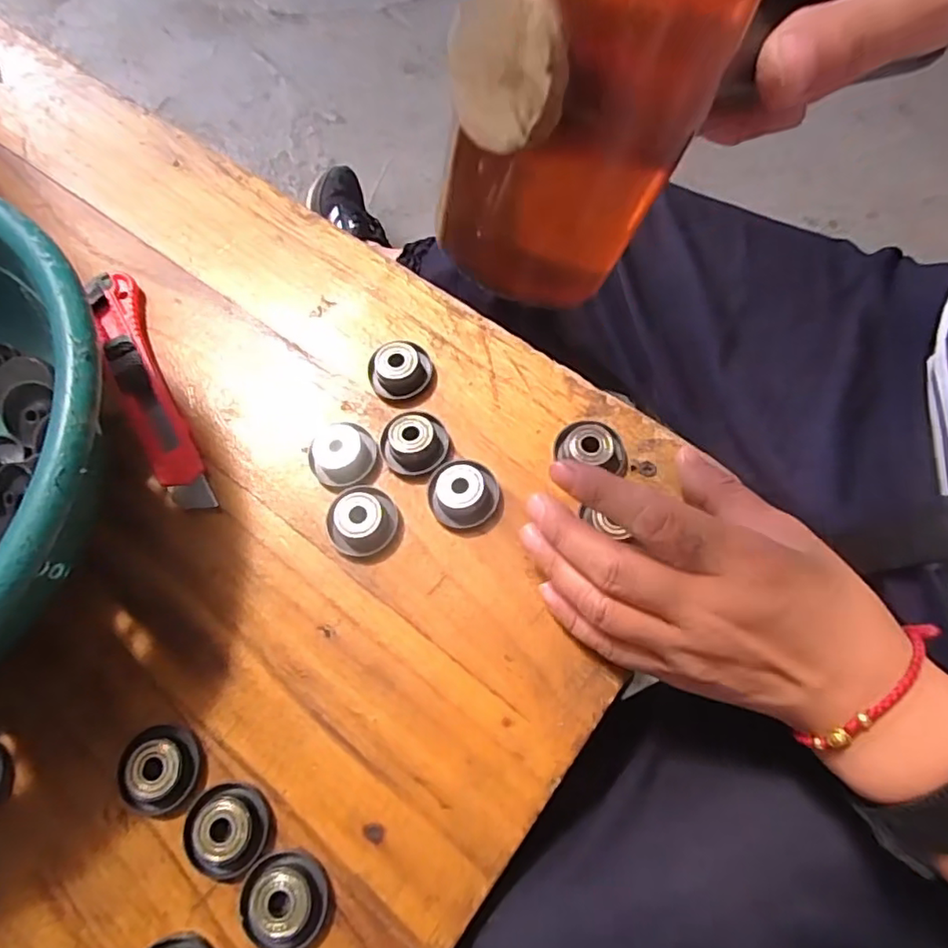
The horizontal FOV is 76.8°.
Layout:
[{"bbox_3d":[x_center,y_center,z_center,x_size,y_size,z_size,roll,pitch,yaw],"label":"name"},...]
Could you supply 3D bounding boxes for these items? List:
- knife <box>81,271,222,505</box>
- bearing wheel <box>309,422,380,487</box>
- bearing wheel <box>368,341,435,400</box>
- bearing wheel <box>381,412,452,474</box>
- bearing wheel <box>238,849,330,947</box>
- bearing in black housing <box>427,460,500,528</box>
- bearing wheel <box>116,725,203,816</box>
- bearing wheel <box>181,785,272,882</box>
[{"bbox_3d":[-0.169,-0.046,0.306,0.025,0.015,0.152,-28,70,-8],"label":"knife"},{"bbox_3d":[-0.062,-0.009,0.287,0.032,0.014,0.029,-12,69,-2],"label":"bearing wheel"},{"bbox_3d":[-0.037,-0.053,0.303,0.031,0.014,0.030,-1,69,2],"label":"bearing wheel"},{"bbox_3d":[-0.029,-0.015,0.286,0.032,0.015,0.030,-1,69,2],"label":"bearing wheel"},{"bbox_3d":[-0.072,0.162,0.225,0.032,0.008,0.032,-1,69,2],"label":"bearing wheel"},{"bbox_3d":[-0.005,0.008,0.277,0.032,0.016,0.031,-4,69,1],"label":"bearing in black housing"},{"bbox_3d":[-0.128,0.120,0.243,0.031,0.011,0.030,-1,69,2],"label":"bearing wheel"},{"bbox_3d":[-0.098,0.140,0.235,0.033,0.008,0.032,-1,69,2],"label":"bearing wheel"}]

